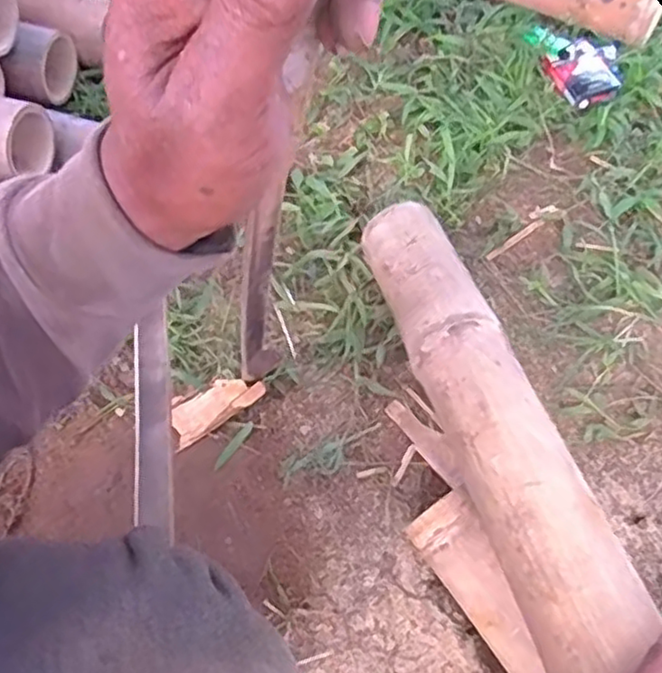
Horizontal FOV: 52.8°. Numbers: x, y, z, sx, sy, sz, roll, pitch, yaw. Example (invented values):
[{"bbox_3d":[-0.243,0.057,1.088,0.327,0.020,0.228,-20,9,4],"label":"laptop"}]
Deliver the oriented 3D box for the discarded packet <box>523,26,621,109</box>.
[{"bbox_3d":[0.305,-0.341,0.821,0.084,0.017,0.124,-18,67,-10],"label":"discarded packet"}]

